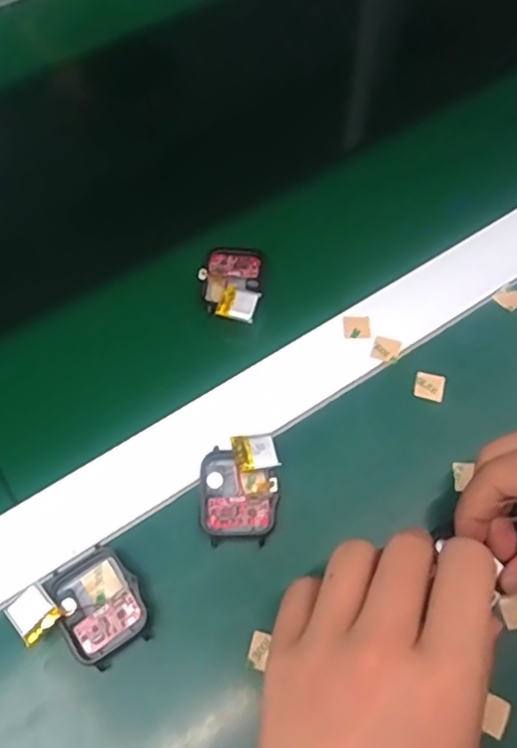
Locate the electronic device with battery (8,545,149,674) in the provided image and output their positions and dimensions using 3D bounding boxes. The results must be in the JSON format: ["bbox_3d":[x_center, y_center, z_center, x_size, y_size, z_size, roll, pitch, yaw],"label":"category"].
[{"bbox_3d":[-0.078,0.109,0.274,0.050,0.014,0.048,-39,69,-17],"label":"electronic device with battery"}]

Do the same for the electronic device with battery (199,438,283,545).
[{"bbox_3d":[-0.009,0.055,0.295,0.037,0.015,0.048,1,63,1],"label":"electronic device with battery"}]

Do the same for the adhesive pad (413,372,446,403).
[{"bbox_3d":[0.094,0.007,0.329,0.016,0.004,0.016,8,71,13],"label":"adhesive pad"}]

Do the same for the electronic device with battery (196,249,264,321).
[{"bbox_3d":[-0.016,-0.053,0.355,0.036,0.013,0.053,3,63,2],"label":"electronic device with battery"}]

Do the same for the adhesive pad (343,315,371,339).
[{"bbox_3d":[0.057,-0.027,0.346,0.014,0.004,0.014,-2,63,0],"label":"adhesive pad"}]

